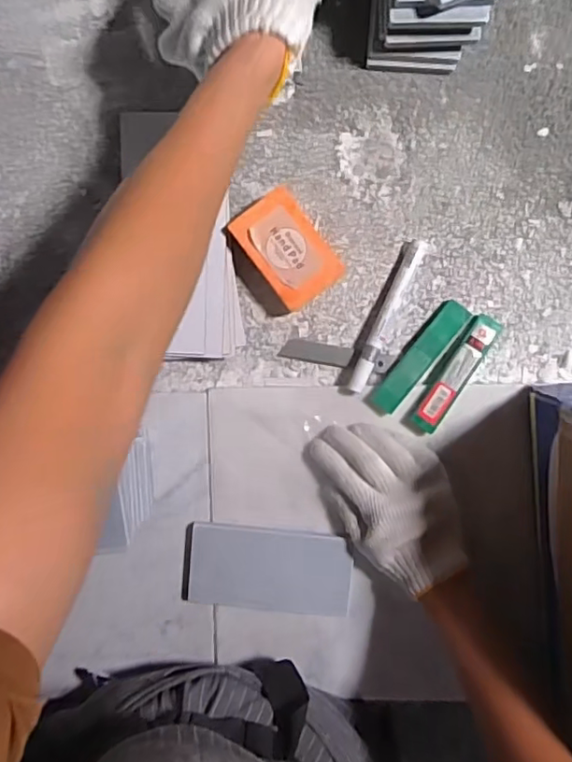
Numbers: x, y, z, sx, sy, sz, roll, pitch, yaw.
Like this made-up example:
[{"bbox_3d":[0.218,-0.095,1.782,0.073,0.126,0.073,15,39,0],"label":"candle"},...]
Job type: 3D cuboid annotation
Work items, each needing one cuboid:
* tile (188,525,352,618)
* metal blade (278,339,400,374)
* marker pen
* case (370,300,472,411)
[{"bbox_3d":[-0.015,0.180,0.544,0.149,0.010,0.080,5,97,3],"label":"tile"},{"bbox_3d":[0.048,-0.023,0.530,0.104,0.006,0.018,10,97,5],"label":"metal blade"},{"bbox_3d":[0.089,-0.057,0.514,0.017,0.017,0.141,21,93,0],"label":"marker pen"},{"bbox_3d":[0.123,-0.020,0.522,0.028,0.018,0.117,37,97,-1],"label":"case"}]

